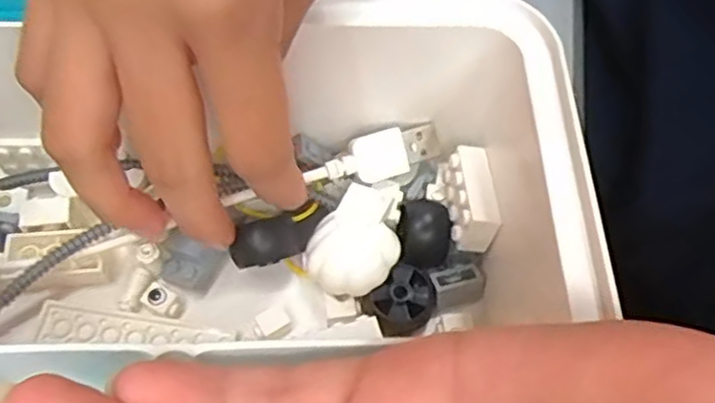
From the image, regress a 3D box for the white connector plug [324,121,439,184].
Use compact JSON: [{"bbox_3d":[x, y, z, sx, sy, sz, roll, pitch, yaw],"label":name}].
[{"bbox_3d":[0.009,-0.015,0.240,0.039,0.008,0.015,-24,62,-14],"label":"white connector plug"}]

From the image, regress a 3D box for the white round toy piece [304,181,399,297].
[{"bbox_3d":[-0.002,0.014,0.238,0.028,0.025,0.035,5,59,2],"label":"white round toy piece"}]

